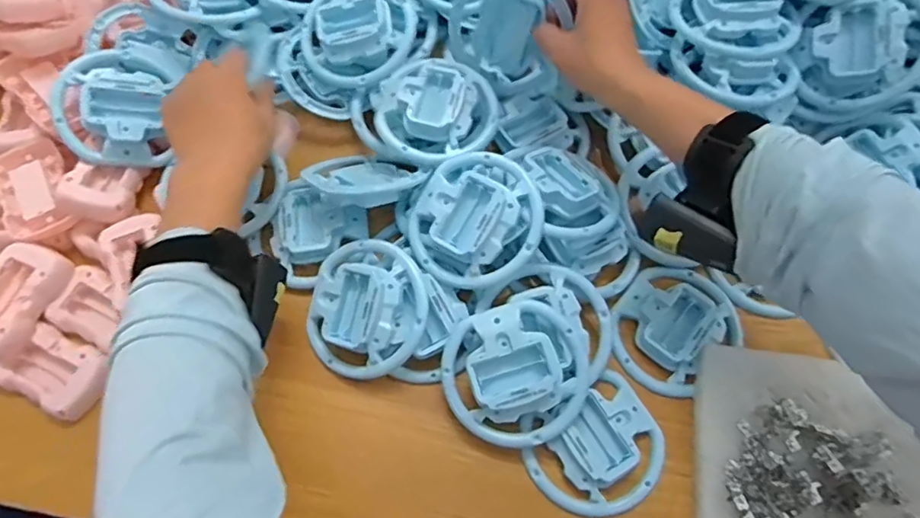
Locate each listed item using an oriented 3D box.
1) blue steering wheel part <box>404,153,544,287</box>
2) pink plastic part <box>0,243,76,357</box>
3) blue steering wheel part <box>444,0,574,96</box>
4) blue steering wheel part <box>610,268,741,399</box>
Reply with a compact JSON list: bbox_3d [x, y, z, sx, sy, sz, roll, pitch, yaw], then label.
[{"bbox_3d":[0.009,-0.033,0.429,0.097,0.040,0.099,0,68,0],"label":"blue steering wheel part"},{"bbox_3d":[-0.347,0.029,0.434,0.060,0.022,0.085,28,71,10],"label":"pink plastic part"},{"bbox_3d":[0.046,-0.195,0.485,0.112,0.103,0.028,-3,40,38],"label":"blue steering wheel part"},{"bbox_3d":[0.170,0.050,0.443,0.104,0.020,0.088,-39,73,-15],"label":"blue steering wheel part"}]

